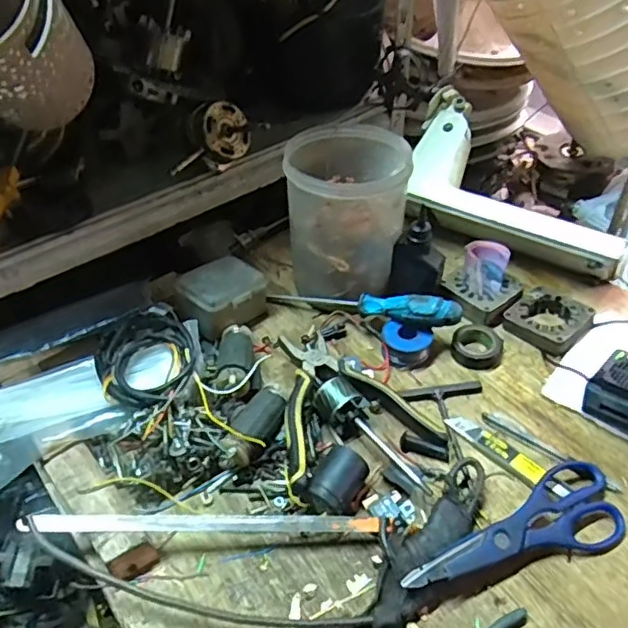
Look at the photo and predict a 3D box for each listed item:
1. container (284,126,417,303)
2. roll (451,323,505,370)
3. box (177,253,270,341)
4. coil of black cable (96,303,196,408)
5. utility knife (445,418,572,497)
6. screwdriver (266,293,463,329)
[{"bbox_3d":[0.039,-0.118,0.700,0.133,0.158,0.126,-1,45,1],"label":"container"},{"bbox_3d":[0.179,0.035,0.654,0.054,0.022,0.046,13,47,15],"label":"roll"},{"bbox_3d":[-0.107,-0.023,0.696,0.098,0.058,0.076,-33,52,-28],"label":"box"},{"bbox_3d":[-0.164,0.045,0.592,0.093,0.026,0.123,-24,49,-21],"label":"coil of black cable"},{"bbox_3d":[0.180,0.133,0.561,0.021,0.010,0.121,-33,52,-27],"label":"utility knife"},{"bbox_3d":[0.054,-0.008,0.684,0.231,0.029,0.029,6,42,32],"label":"screwdriver"}]

